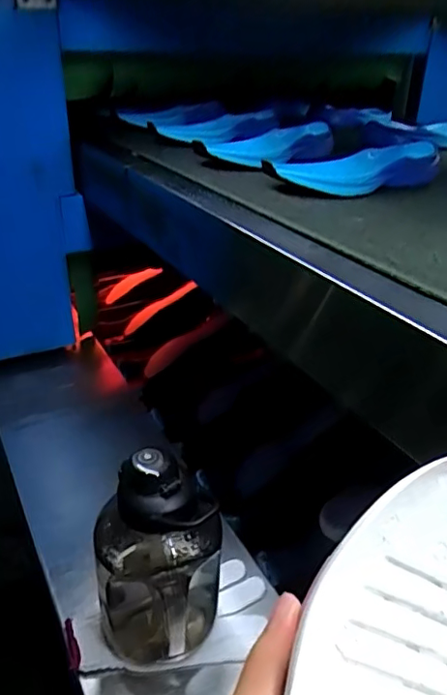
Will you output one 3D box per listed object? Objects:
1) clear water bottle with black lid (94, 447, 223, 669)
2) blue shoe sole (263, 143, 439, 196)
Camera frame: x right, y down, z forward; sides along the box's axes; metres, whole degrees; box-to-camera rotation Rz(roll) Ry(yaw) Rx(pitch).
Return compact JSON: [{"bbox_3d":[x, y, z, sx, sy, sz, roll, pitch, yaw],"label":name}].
[{"bbox_3d":[-0.068,0.215,0.560,0.120,0.220,0.101,-14,32,-19],"label":"clear water bottle with black lid"},{"bbox_3d":[0.172,-0.232,0.728,0.239,0.037,0.093,-16,33,-23],"label":"blue shoe sole"}]

